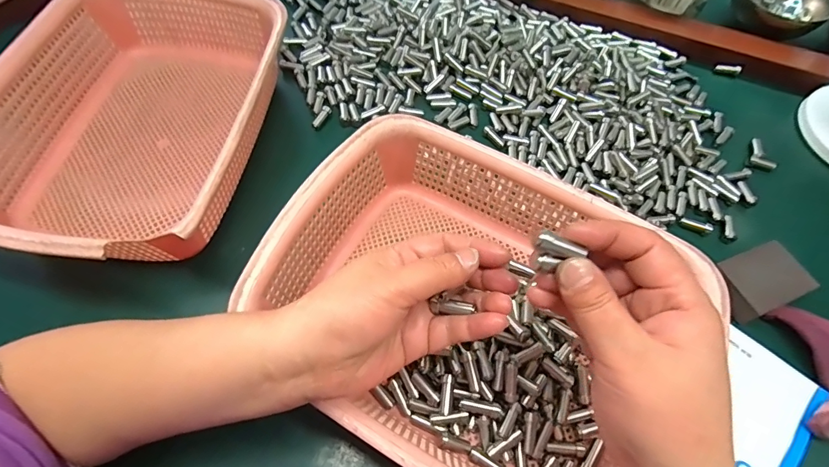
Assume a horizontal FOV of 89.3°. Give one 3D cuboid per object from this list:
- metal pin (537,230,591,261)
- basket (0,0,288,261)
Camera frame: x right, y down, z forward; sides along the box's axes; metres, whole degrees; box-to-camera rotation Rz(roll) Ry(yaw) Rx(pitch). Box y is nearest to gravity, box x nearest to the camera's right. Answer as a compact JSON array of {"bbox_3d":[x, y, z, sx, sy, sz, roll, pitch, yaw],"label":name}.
[{"bbox_3d":[0.068,0.005,0.197,0.024,0.010,0.010,22,62,-17],"label":"metal pin"},{"bbox_3d":[-0.240,-0.108,0.375,0.215,0.088,0.271,8,63,1],"label":"basket"}]

